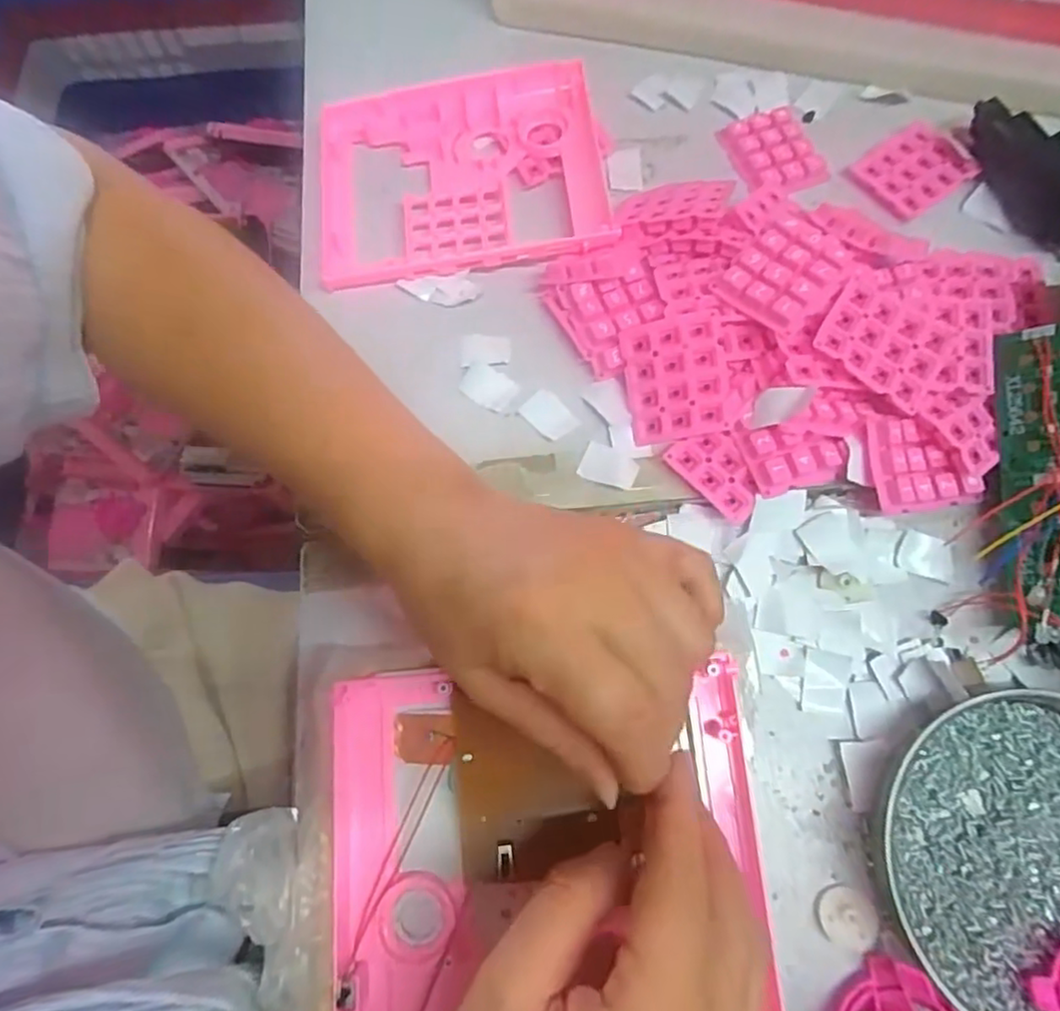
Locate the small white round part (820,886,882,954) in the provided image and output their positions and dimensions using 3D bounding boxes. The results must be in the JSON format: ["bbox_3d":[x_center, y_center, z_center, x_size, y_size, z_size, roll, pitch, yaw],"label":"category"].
[{"bbox_3d":[0.137,0.176,0.279,0.025,0.008,0.023,0,72,1],"label":"small white round part"}]

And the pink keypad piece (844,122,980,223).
[{"bbox_3d":[0.228,-0.199,0.389,0.059,0.007,0.049,-36,75,-10],"label":"pink keypad piece"}]

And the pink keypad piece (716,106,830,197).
[{"bbox_3d":[0.147,-0.214,0.395,0.051,0.007,0.057,-17,73,-4],"label":"pink keypad piece"}]

